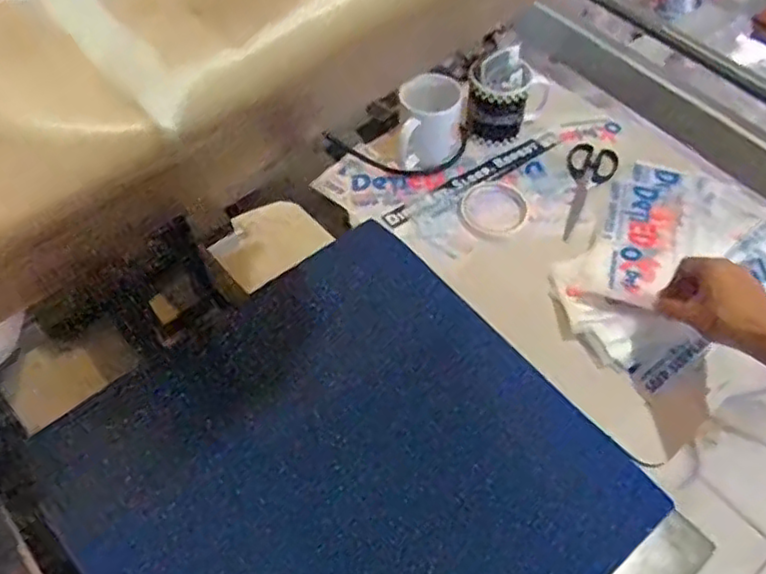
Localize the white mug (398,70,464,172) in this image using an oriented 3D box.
[{"bbox_3d":[0.064,-0.217,0.872,0.085,0.093,0.078,4,54,2],"label":"white mug"}]

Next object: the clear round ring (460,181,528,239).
[{"bbox_3d":[0.141,-0.099,0.846,0.085,0.016,0.091,0,54,0],"label":"clear round ring"}]

